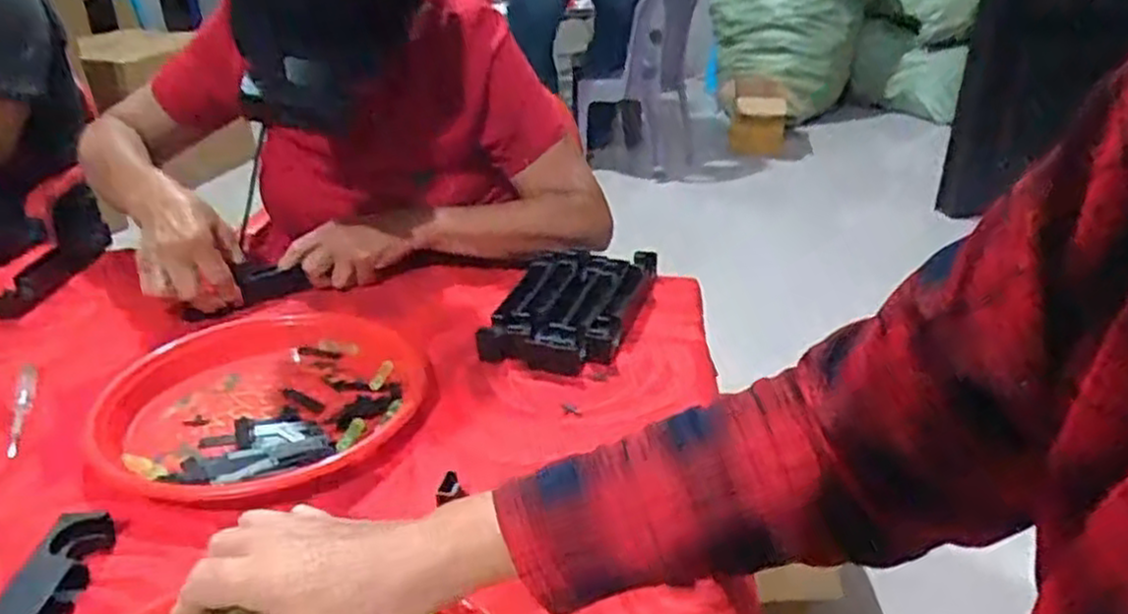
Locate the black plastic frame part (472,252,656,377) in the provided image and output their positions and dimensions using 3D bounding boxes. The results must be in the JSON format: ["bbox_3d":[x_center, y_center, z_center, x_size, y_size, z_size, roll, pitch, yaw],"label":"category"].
[{"bbox_3d":[0.009,-0.006,0.765,0.113,0.029,0.235,10,30,17],"label":"black plastic frame part"}]

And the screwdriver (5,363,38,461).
[{"bbox_3d":[-0.442,0.081,0.631,0.015,0.008,0.131,-14,31,-24],"label":"screwdriver"}]

